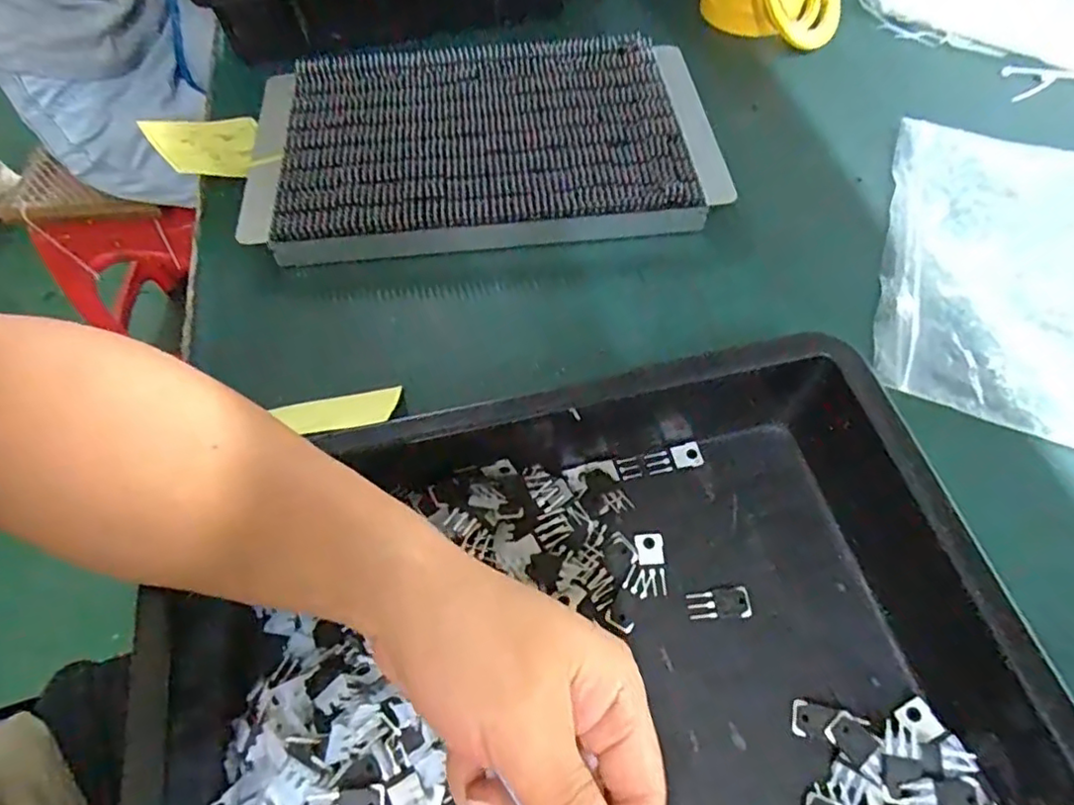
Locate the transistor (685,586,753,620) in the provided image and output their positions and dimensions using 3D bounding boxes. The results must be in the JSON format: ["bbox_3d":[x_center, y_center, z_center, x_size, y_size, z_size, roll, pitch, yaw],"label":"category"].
[{"bbox_3d":[0.100,0.110,0.328,0.034,0.004,0.016,-7,60,-3],"label":"transistor"}]

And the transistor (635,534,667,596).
[{"bbox_3d":[0.064,0.091,0.338,0.016,0.005,0.034,-2,60,0],"label":"transistor"}]

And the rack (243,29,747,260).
[{"bbox_3d":[-0.046,-0.221,0.512,0.374,0.042,0.223,-6,60,-2],"label":"rack"}]

